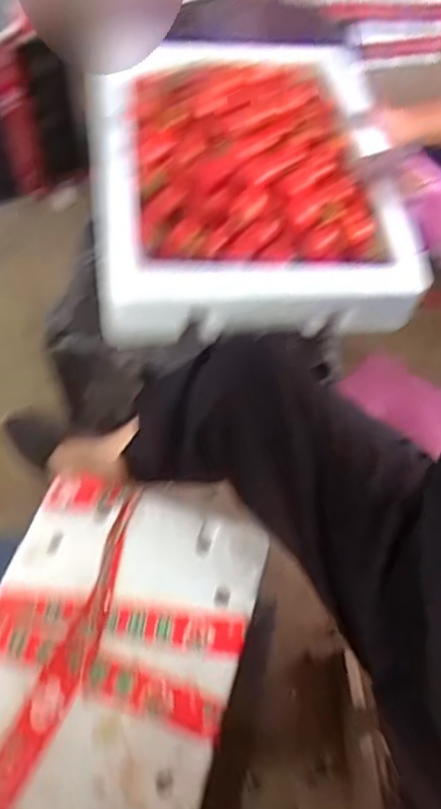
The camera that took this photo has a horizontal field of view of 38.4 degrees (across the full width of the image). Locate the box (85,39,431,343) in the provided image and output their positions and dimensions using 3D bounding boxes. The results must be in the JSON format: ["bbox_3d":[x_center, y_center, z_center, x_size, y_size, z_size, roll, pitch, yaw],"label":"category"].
[{"bbox_3d":[0.023,-0.231,0.599,0.269,0.072,0.368,-2,60,-3],"label":"box"}]

